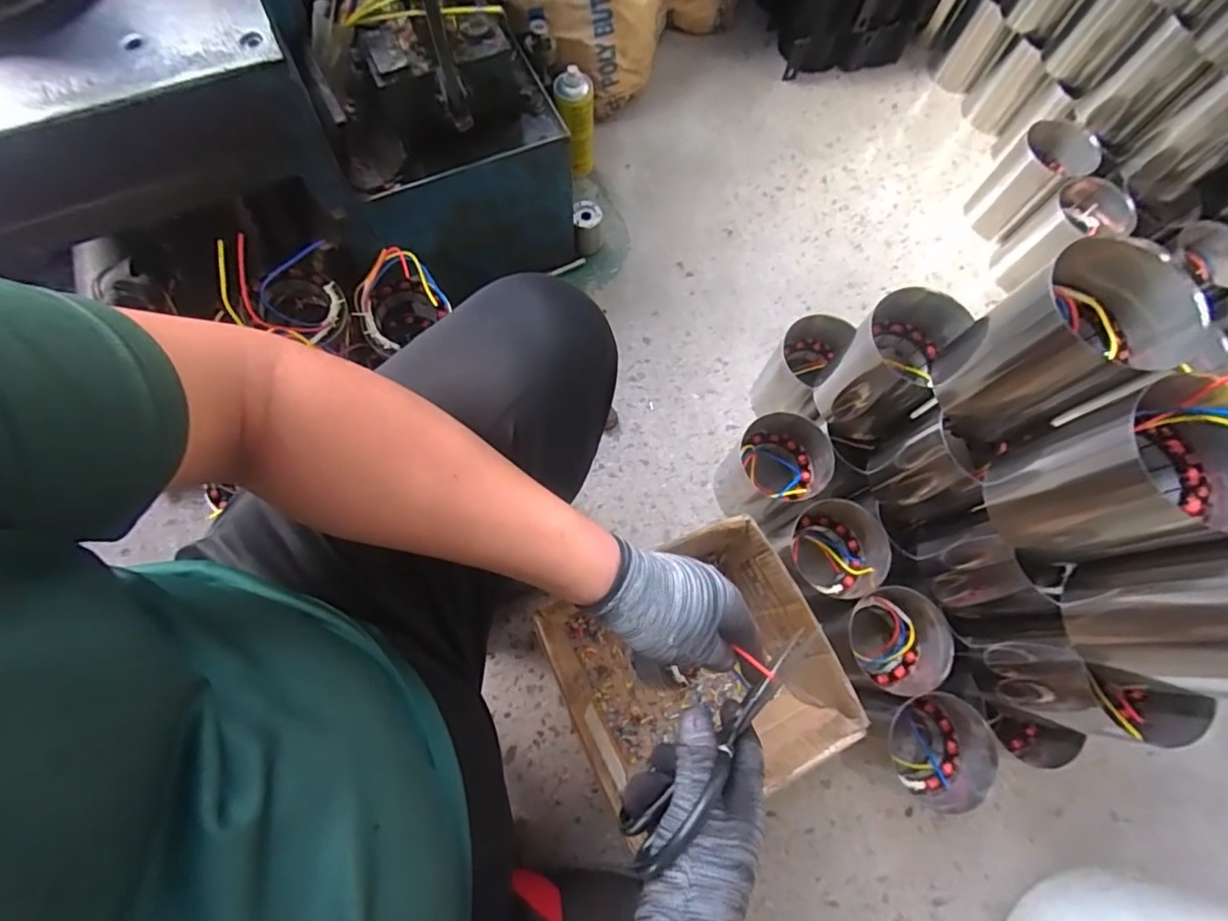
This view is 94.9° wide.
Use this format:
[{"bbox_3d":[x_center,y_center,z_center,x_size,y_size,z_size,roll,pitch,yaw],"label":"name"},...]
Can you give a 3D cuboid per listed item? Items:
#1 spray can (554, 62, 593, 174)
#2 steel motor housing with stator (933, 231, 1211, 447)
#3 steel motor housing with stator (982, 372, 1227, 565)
[{"bbox_3d":[-0.066,-0.560,0.947,0.061,0.160,0.059,1,72,-2],"label":"spray can"},{"bbox_3d":[0.404,-0.101,0.523,0.103,0.182,0.113,-27,75,-11],"label":"steel motor housing with stator"},{"bbox_3d":[0.435,0.018,0.488,0.109,0.165,0.116,-20,74,-9],"label":"steel motor housing with stator"}]

